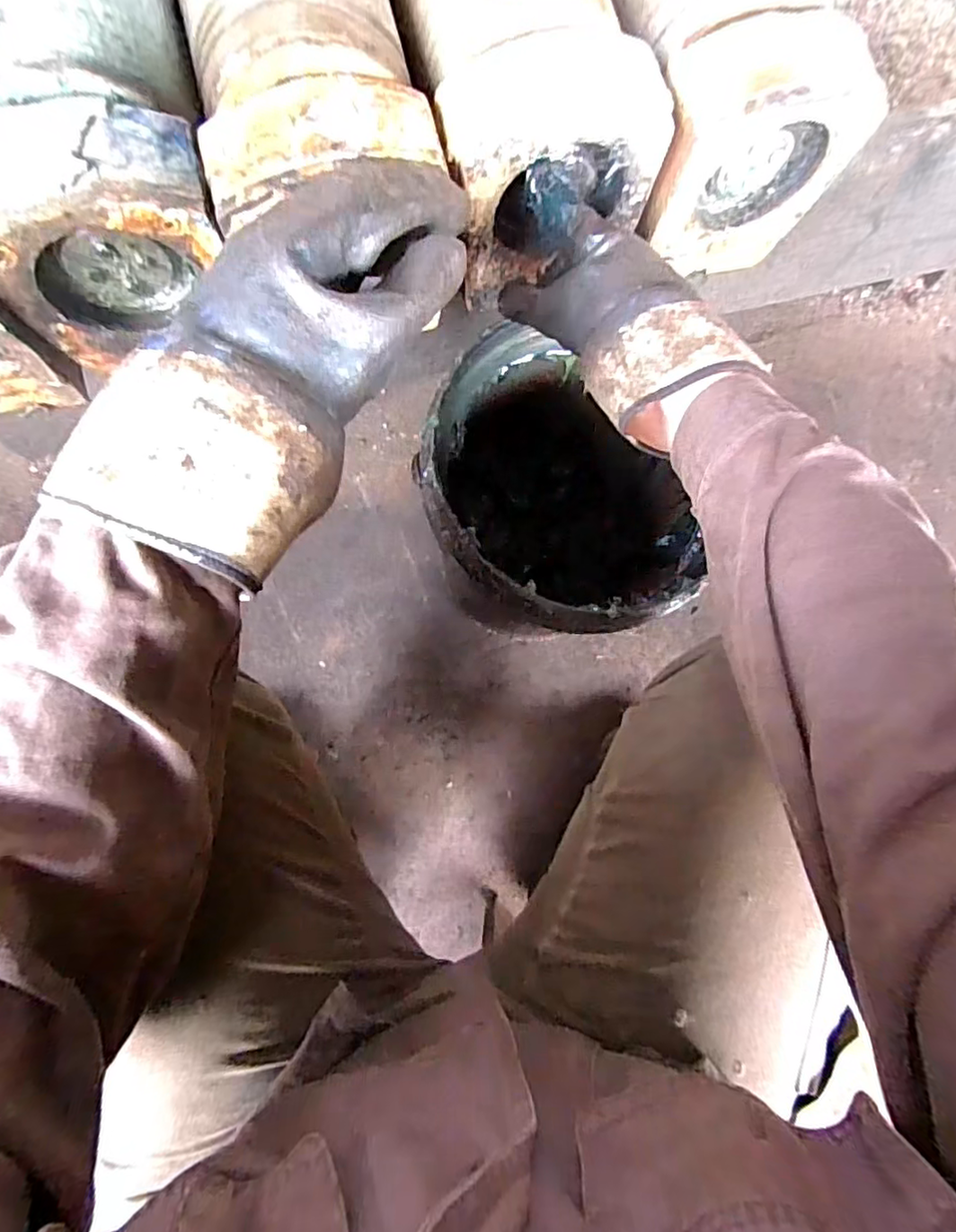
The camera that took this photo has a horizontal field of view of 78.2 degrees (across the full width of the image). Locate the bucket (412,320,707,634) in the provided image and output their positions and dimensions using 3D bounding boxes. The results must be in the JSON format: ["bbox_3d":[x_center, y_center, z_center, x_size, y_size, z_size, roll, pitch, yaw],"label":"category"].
[{"bbox_3d":[0.086,-0.134,0.684,0.290,0.330,0.293,1,81,-5],"label":"bucket"}]

